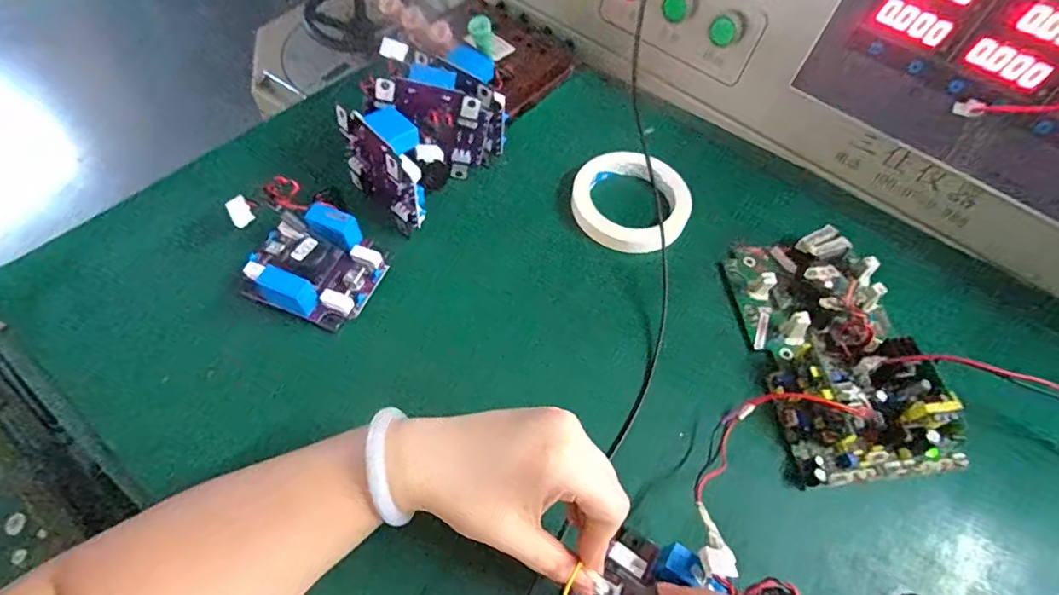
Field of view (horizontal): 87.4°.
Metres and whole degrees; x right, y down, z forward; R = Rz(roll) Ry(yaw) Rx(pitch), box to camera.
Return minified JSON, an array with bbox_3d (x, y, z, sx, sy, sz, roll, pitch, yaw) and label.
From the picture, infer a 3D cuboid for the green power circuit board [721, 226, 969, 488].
[{"bbox_3d":[0.231,0.036,0.422,0.126,0.040,0.200,-5,58,-7],"label":"green power circuit board"}]

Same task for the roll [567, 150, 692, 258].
[{"bbox_3d":[0.087,-0.084,0.485,0.091,0.026,0.099,2,58,-3],"label":"roll"}]

